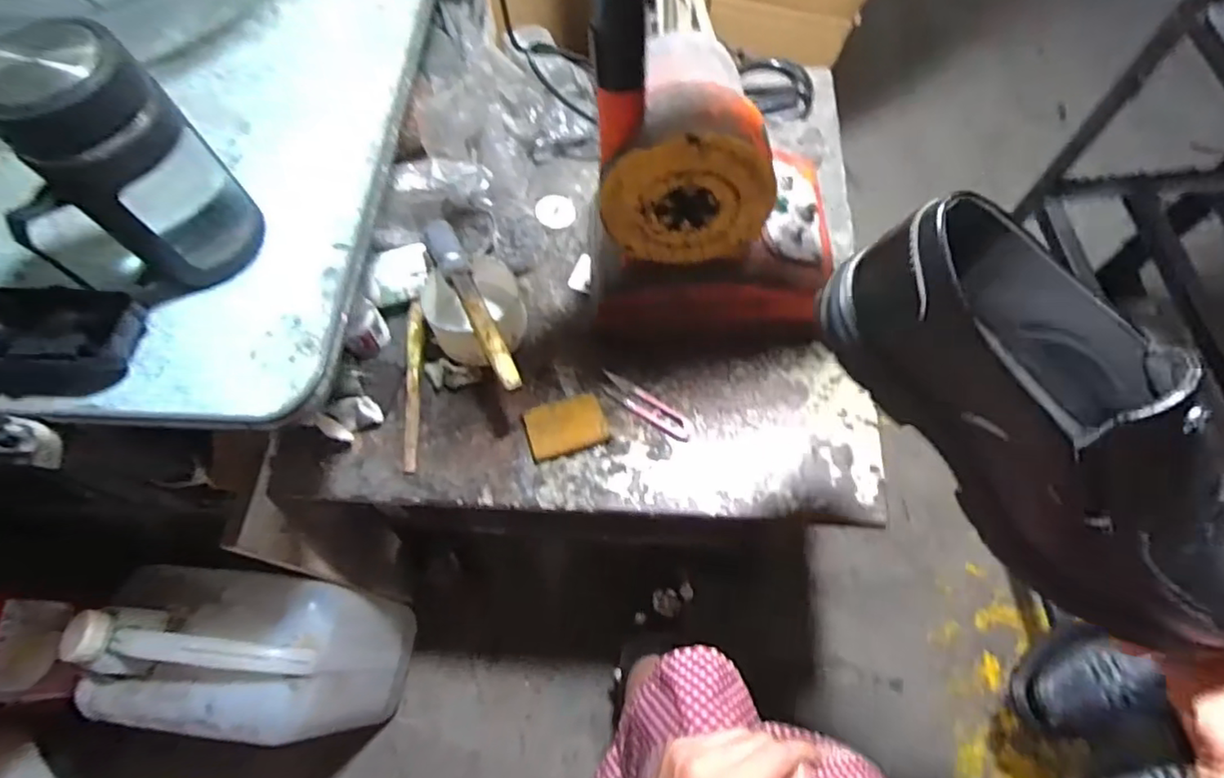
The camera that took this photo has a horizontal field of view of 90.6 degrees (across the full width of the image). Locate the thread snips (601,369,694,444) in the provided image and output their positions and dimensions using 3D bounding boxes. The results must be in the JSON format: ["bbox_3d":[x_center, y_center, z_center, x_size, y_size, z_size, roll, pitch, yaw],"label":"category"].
[{"bbox_3d":[0.032,0.016,0.572,0.099,0.004,0.023,33,71,15],"label":"thread snips"}]

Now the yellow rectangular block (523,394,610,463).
[{"bbox_3d":[-0.042,0.034,0.563,0.072,0.004,0.052,-17,66,-6],"label":"yellow rectangular block"}]

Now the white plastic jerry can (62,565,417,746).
[{"bbox_3d":[-0.384,0.300,0.685,0.217,0.303,0.150,7,66,5],"label":"white plastic jerry can"}]

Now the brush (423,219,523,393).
[{"bbox_3d":[-0.123,-0.075,0.539,0.026,0.024,0.181,-25,68,-9],"label":"brush"}]

